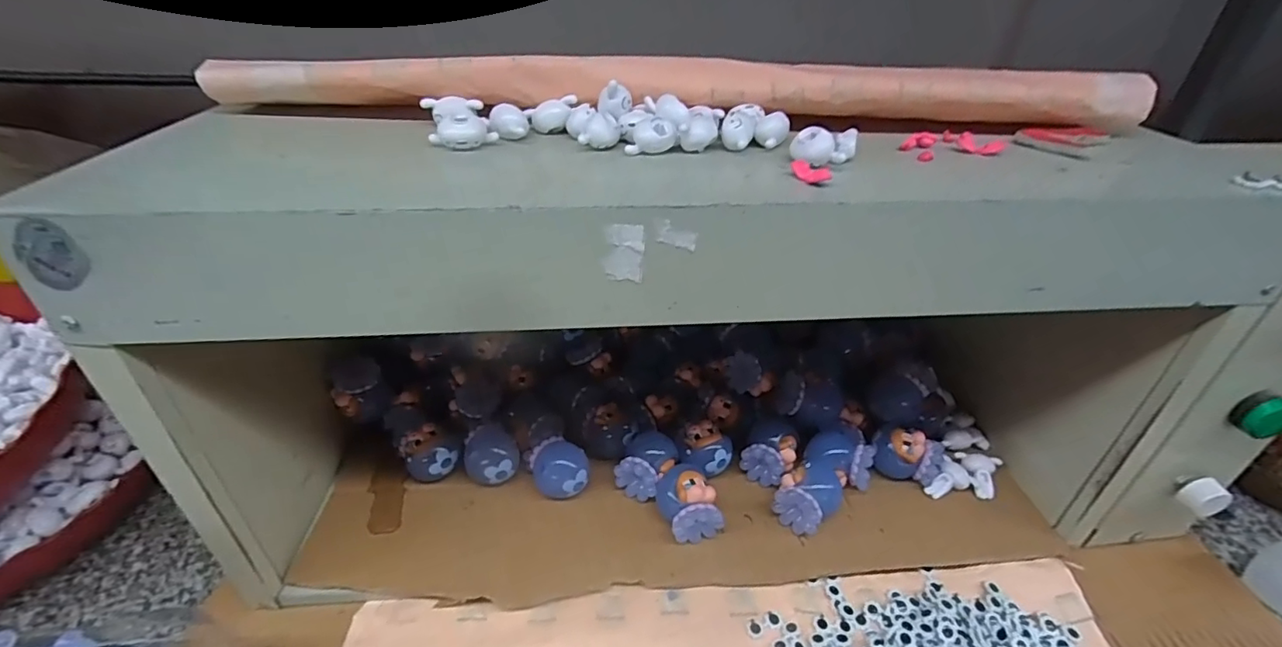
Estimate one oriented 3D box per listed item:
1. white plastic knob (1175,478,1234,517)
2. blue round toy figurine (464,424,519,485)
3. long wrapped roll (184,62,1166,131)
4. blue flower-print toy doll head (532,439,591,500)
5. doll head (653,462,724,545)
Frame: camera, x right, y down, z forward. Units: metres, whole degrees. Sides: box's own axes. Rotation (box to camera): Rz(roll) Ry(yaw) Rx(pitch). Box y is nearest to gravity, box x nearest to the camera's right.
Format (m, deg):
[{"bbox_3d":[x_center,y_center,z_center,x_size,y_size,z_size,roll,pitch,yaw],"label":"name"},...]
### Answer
[{"bbox_3d":[0.382,0.117,0.370,0.022,0.024,0.016,58,16,17],"label":"white plastic knob"},{"bbox_3d":[-0.119,0.108,0.435,0.040,0.031,0.046,-14,39,-15],"label":"blue round toy figurine"},{"bbox_3d":[0.023,-0.126,0.307,0.517,0.034,0.033,0,36,-4],"label":"long wrapped roll"},{"bbox_3d":[-0.061,0.117,0.422,0.042,0.034,0.037,-6,38,-5],"label":"blue flower-print toy doll head"},{"bbox_3d":[0.033,0.133,0.404,0.039,0.040,0.054,-13,39,-14],"label":"doll head"}]

